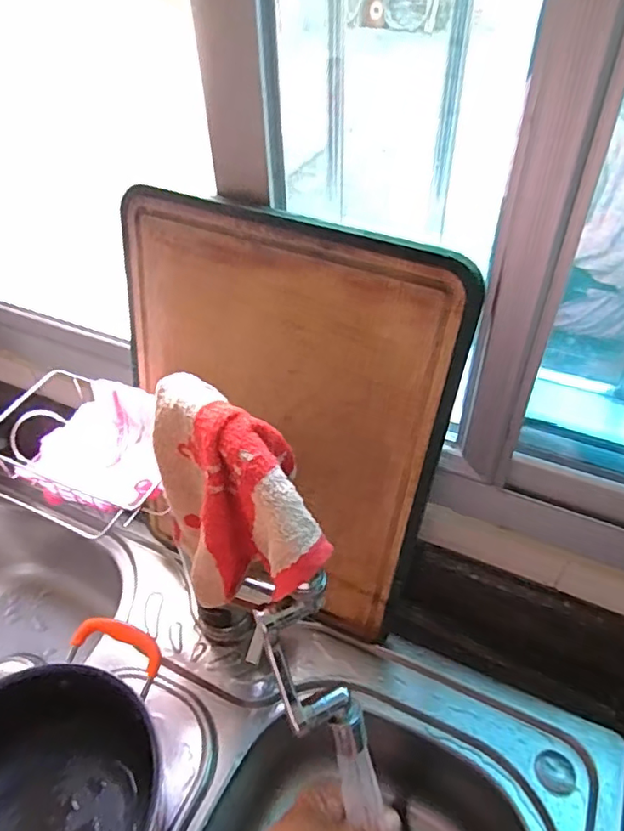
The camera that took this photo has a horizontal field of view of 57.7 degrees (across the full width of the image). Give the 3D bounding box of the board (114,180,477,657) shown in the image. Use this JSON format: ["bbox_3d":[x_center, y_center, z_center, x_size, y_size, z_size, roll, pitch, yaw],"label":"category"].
[{"bbox_3d":[-0.034,0.017,0.515,0.291,0.385,0.025,18,34,17],"label":"board"}]

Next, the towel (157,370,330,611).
[{"bbox_3d":[-0.049,0.063,0.374,0.084,0.152,0.149,-17,44,-16],"label":"towel"}]

